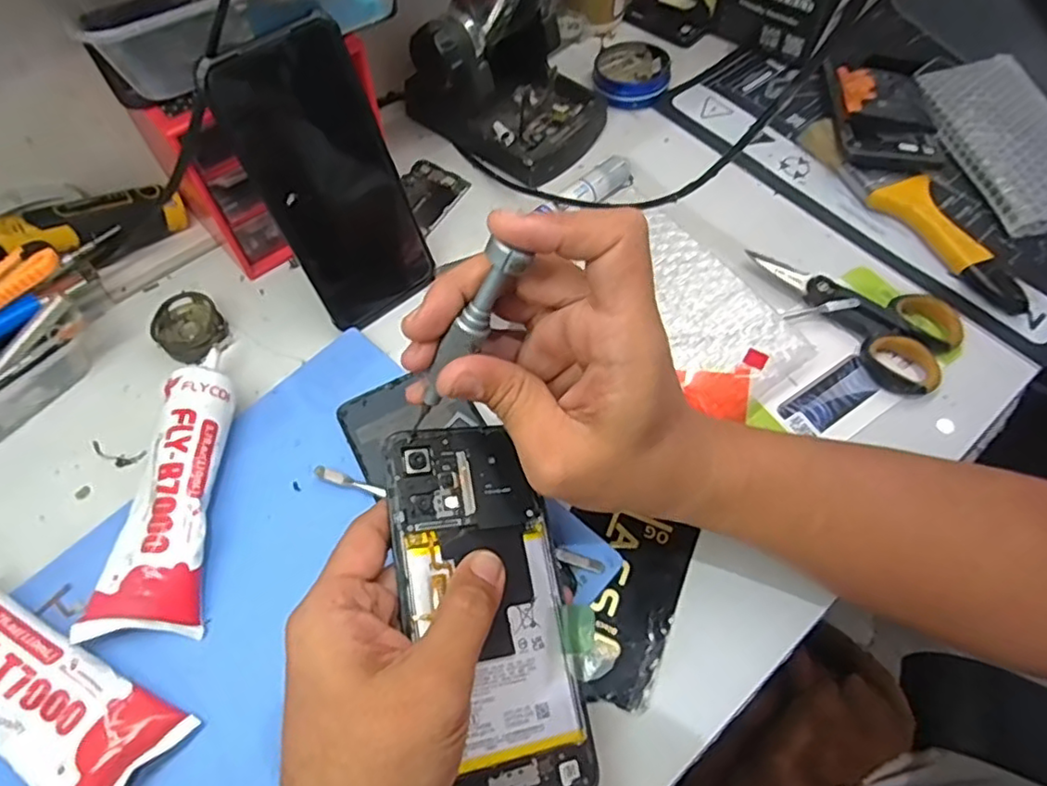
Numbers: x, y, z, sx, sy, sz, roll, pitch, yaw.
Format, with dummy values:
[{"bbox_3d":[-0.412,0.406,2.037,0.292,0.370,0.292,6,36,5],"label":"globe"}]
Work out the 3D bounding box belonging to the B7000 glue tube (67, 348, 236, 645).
[{"bbox_3d":[-0.183,0.049,0.326,0.048,0.035,0.145,0,61,-1],"label":"B7000 glue tube"}]

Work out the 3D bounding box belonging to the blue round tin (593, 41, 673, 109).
[{"bbox_3d":[0.090,-0.265,0.517,0.061,0.015,0.070,10,61,4],"label":"blue round tin"}]

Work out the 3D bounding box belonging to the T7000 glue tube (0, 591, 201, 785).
[{"bbox_3d":[-0.225,0.130,0.280,0.143,0.036,0.053,30,64,15],"label":"T7000 glue tube"}]

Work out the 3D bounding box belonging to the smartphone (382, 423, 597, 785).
[{"bbox_3d":[-0.016,0.092,0.273,0.071,0.004,0.163,-4,68,-23],"label":"smartphone"}]

